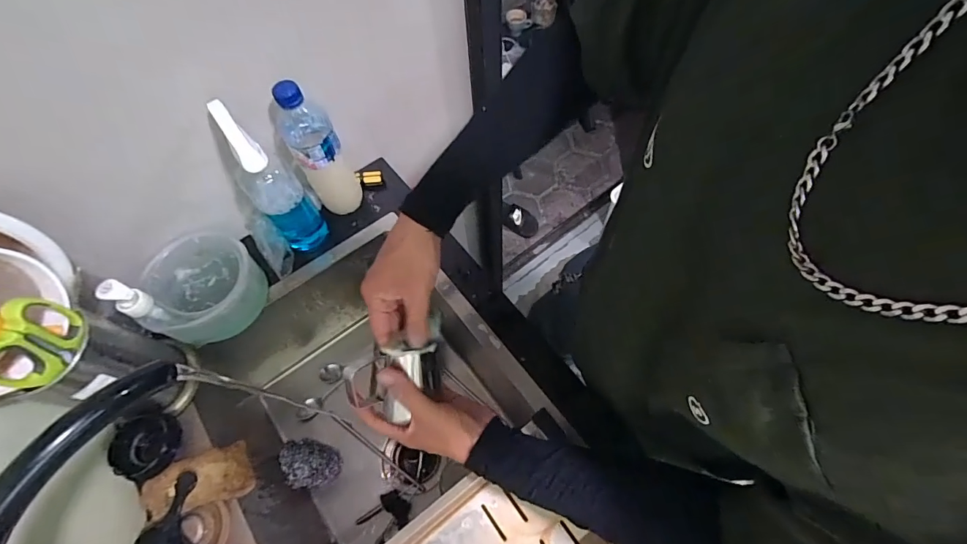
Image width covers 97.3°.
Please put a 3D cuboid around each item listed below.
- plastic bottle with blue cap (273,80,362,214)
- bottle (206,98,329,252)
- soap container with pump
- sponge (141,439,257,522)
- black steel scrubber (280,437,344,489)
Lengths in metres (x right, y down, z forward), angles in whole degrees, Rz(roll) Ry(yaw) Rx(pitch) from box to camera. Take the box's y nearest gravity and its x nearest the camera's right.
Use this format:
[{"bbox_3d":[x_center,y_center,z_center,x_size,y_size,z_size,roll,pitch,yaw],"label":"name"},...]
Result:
[{"bbox_3d":[-0.237,-0.172,0.612,0.065,0.222,0.075,-27,65,-11],"label":"plastic bottle with blue cap"},{"bbox_3d":[-0.284,-0.113,0.579,0.061,0.228,0.077,-36,67,-15],"label":"bottle"},{"bbox_3d":[-0.394,0.008,0.569,0.134,0.147,0.146,-1,63,2],"label":"soap container with pump"},{"bbox_3d":[-0.350,0.255,0.517,0.116,0.045,0.065,-18,64,-6],"label":"sponge"},{"bbox_3d":[-0.283,0.310,0.688,0.083,0.073,0.069,5,64,5],"label":"black steel scrubber"}]

